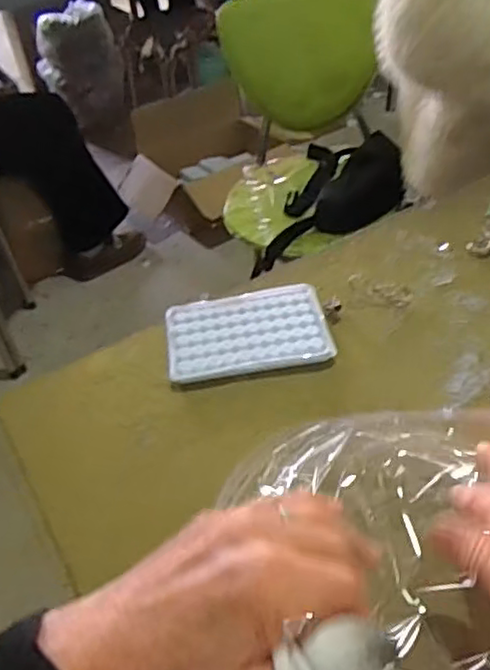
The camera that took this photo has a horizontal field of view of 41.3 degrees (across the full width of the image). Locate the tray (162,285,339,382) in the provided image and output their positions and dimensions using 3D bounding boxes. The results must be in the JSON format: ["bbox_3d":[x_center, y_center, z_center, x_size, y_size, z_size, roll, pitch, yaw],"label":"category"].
[{"bbox_3d":[0.001,-0.004,0.539,0.128,0.015,0.096,-11,41,-3],"label":"tray"}]

